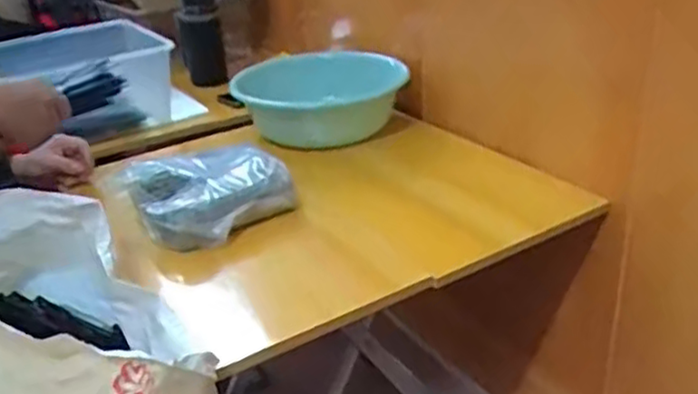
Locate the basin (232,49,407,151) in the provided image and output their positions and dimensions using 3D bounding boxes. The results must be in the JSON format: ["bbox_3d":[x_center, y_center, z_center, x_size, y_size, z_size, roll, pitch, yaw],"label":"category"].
[{"bbox_3d":[-0.039,-0.175,1.298,0.326,0.133,0.307,-4,26,2],"label":"basin"}]

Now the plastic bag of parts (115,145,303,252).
[{"bbox_3d":[-0.208,-0.015,1.004,0.216,0.094,0.206,-24,33,-34],"label":"plastic bag of parts"}]

